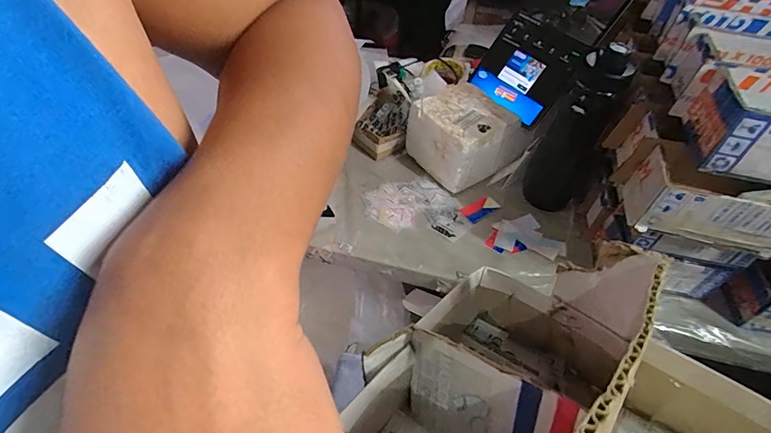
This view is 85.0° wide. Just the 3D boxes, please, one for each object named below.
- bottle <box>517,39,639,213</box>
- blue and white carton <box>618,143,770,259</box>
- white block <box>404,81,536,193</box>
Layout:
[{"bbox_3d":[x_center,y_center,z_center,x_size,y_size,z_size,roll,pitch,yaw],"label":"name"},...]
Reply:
[{"bbox_3d":[0.292,-0.124,0.644,0.097,0.275,0.080,38,56,25],"label":"bottle"},{"bbox_3d":[0.365,-0.022,0.475,0.162,0.087,0.078,14,49,7],"label":"blue and white carton"},{"bbox_3d":[0.138,-0.133,0.741,0.136,0.118,0.163,-27,56,-26],"label":"white block"}]

